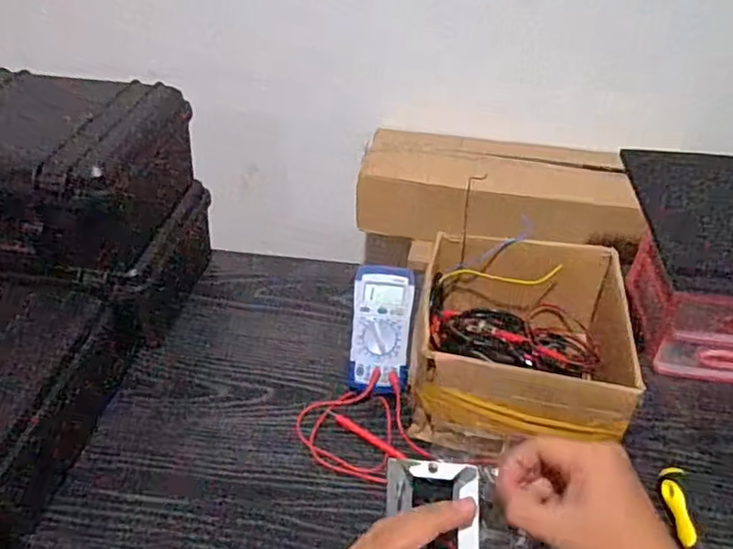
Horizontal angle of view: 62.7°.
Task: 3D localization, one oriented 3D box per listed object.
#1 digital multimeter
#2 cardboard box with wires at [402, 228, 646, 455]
[{"bbox_3d":[0.017,0.060,0.681,0.067,0.028,0.145,5,78,5],"label":"digital multimeter"},{"bbox_3d":[0.170,0.069,0.651,0.212,0.109,0.236,8,41,8],"label":"cardboard box with wires"}]

